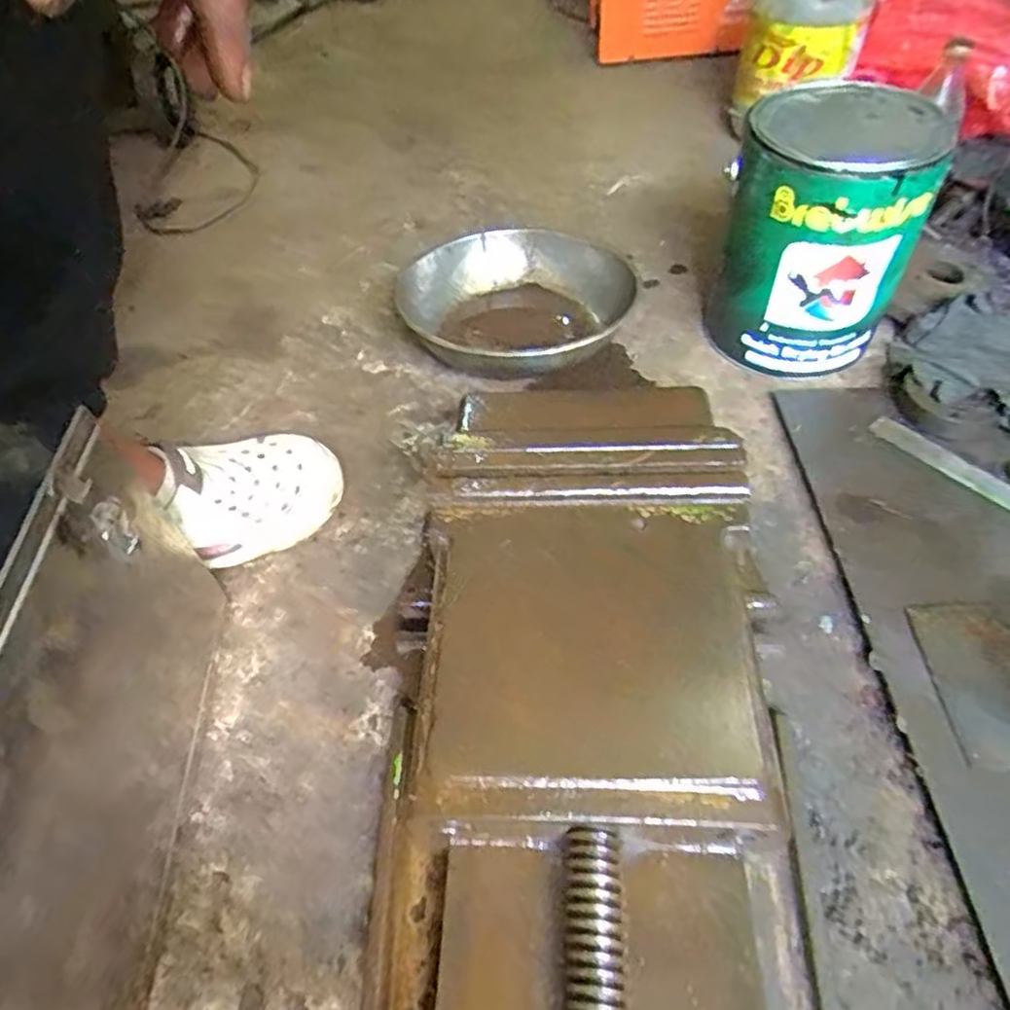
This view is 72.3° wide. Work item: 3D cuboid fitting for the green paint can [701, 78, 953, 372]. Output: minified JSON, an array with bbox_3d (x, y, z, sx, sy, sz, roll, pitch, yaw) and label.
[{"bbox_3d":[0.270,-0.241,0.618,0.150,0.217,0.150,-1,54,1],"label":"green paint can"}]

